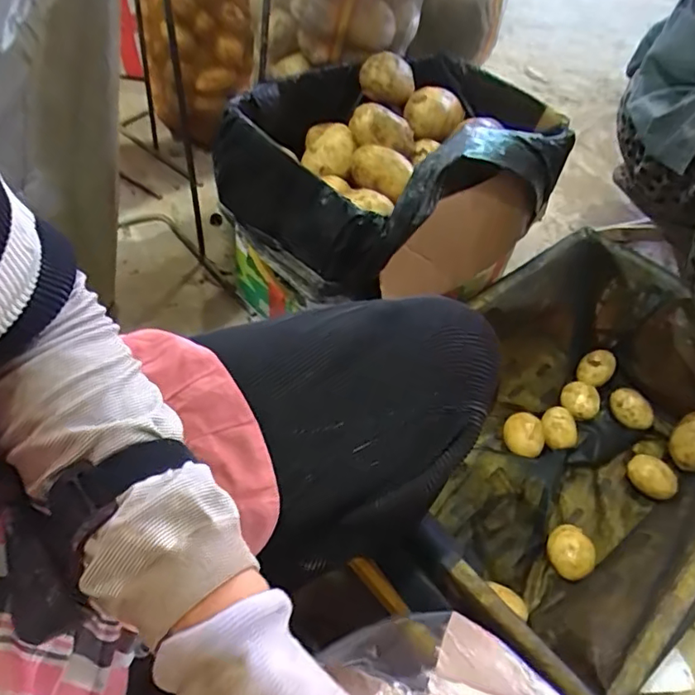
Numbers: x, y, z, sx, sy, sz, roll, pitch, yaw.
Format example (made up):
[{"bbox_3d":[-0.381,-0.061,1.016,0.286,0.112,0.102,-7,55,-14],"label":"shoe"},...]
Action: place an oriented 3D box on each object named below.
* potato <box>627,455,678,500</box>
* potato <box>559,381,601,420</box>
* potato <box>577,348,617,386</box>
[{"bbox_3d":[0.443,0.191,0.818,0.067,0.038,0.047,35,54,22],"label":"potato"},{"bbox_3d":[0.371,0.087,0.895,0.058,0.038,0.053,3,49,-4],"label":"potato"},{"bbox_3d":[0.415,0.033,0.929,0.052,0.045,0.050,3,49,-4],"label":"potato"}]

